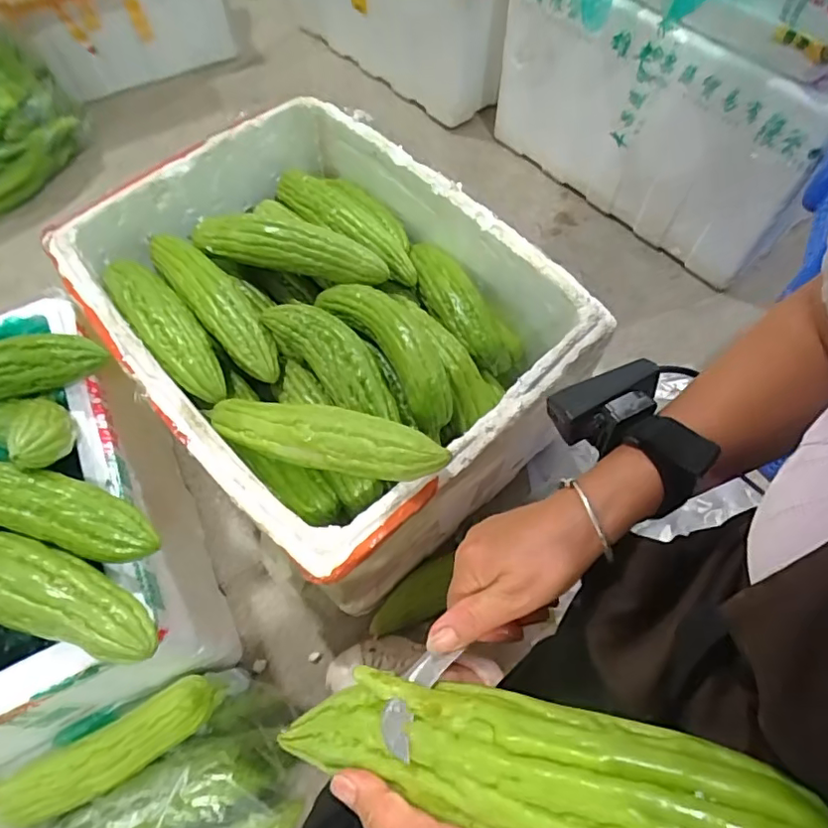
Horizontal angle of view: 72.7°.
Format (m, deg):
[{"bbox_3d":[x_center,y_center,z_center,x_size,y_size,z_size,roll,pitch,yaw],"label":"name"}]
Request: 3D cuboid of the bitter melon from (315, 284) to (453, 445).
[{"bbox_3d":[-0.022,-0.095,0.689,0.082,0.063,0.252,-33,66,-15],"label":"bitter melon"}]

